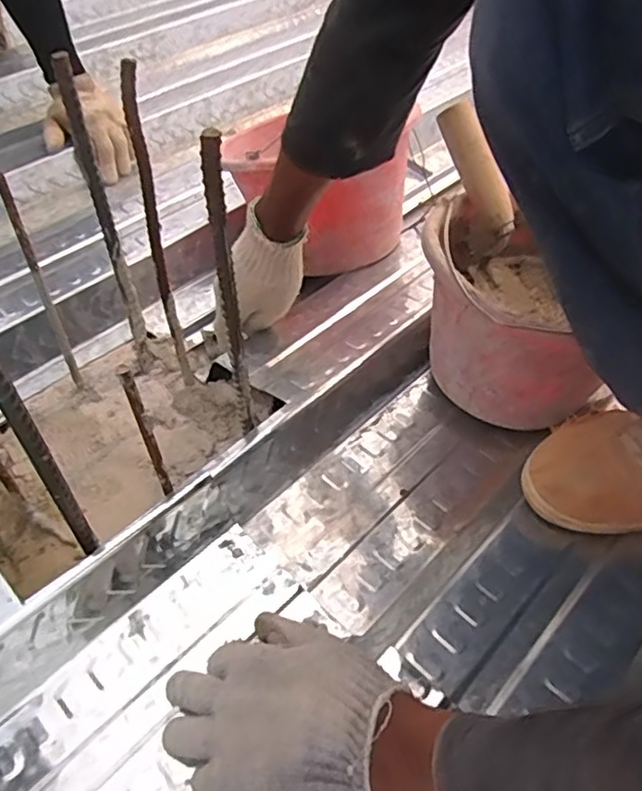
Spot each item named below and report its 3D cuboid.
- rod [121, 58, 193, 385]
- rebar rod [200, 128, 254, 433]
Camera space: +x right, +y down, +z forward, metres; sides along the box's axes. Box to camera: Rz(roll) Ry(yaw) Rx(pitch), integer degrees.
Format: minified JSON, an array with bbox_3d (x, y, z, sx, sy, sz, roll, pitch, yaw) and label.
[{"bbox_3d":[-0.135,-0.117,0.516,0.019,0.314,0.015,-16,52,-14],"label":"rod"},{"bbox_3d":[-0.069,-0.066,0.463,0.013,0.268,0.016,26,52,23],"label":"rebar rod"}]

